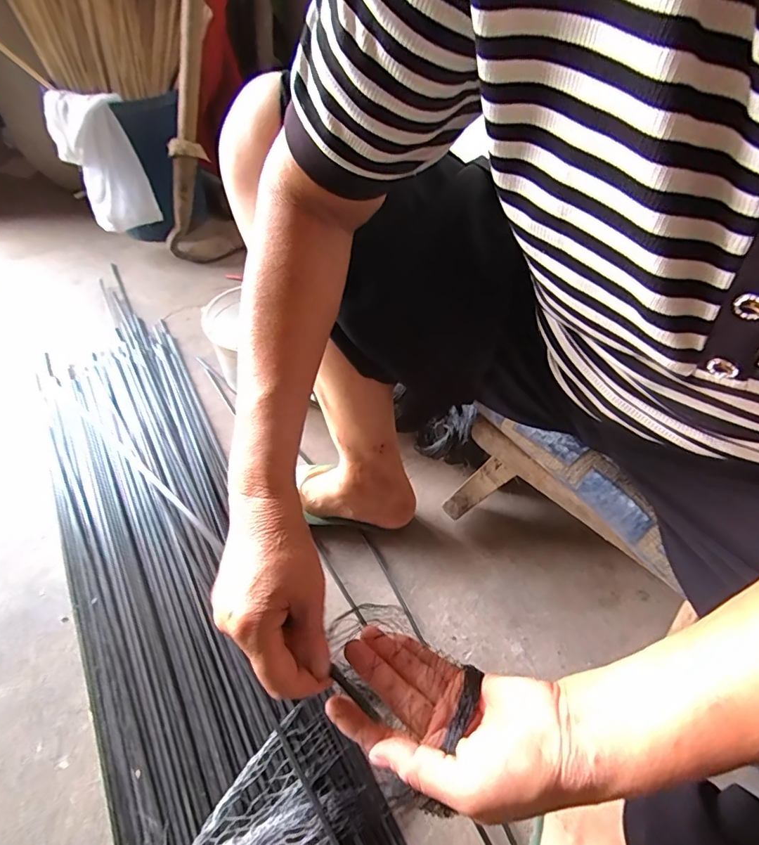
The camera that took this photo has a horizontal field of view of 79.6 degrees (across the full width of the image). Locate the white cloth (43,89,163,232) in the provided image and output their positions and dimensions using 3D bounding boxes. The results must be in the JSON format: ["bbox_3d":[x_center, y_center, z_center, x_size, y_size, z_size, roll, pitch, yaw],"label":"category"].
[{"bbox_3d":[-0.513,-0.480,0.855,0.126,0.206,0.066,-25,58,-22],"label":"white cloth"}]

